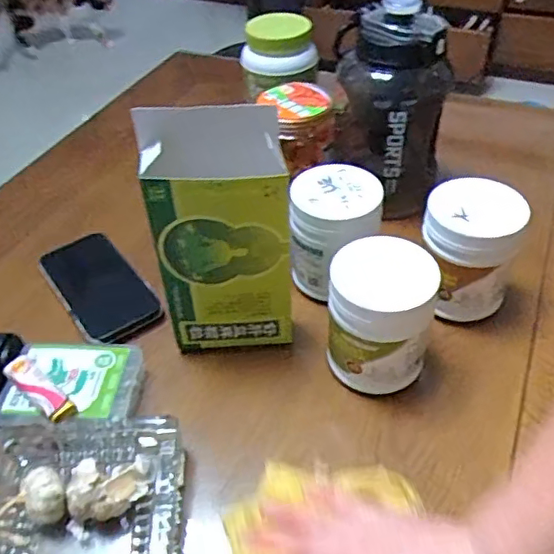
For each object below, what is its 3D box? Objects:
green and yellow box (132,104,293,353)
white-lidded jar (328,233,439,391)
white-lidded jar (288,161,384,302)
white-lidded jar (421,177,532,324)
[{"bbox_3d":[-0.053,-0.040,0.528,0.115,0.196,0.124,-11,45,-8],"label":"green and yellow box"},{"bbox_3d":[0.086,0.033,0.505,0.083,0.114,0.085,-2,44,2],"label":"white-lidded jar"},{"bbox_3d":[0.056,-0.045,0.588,0.085,0.113,0.088,-2,44,2],"label":"white-lidded jar"},{"bbox_3d":[0.185,-0.025,0.560,0.089,0.115,0.084,13,46,16],"label":"white-lidded jar"}]

